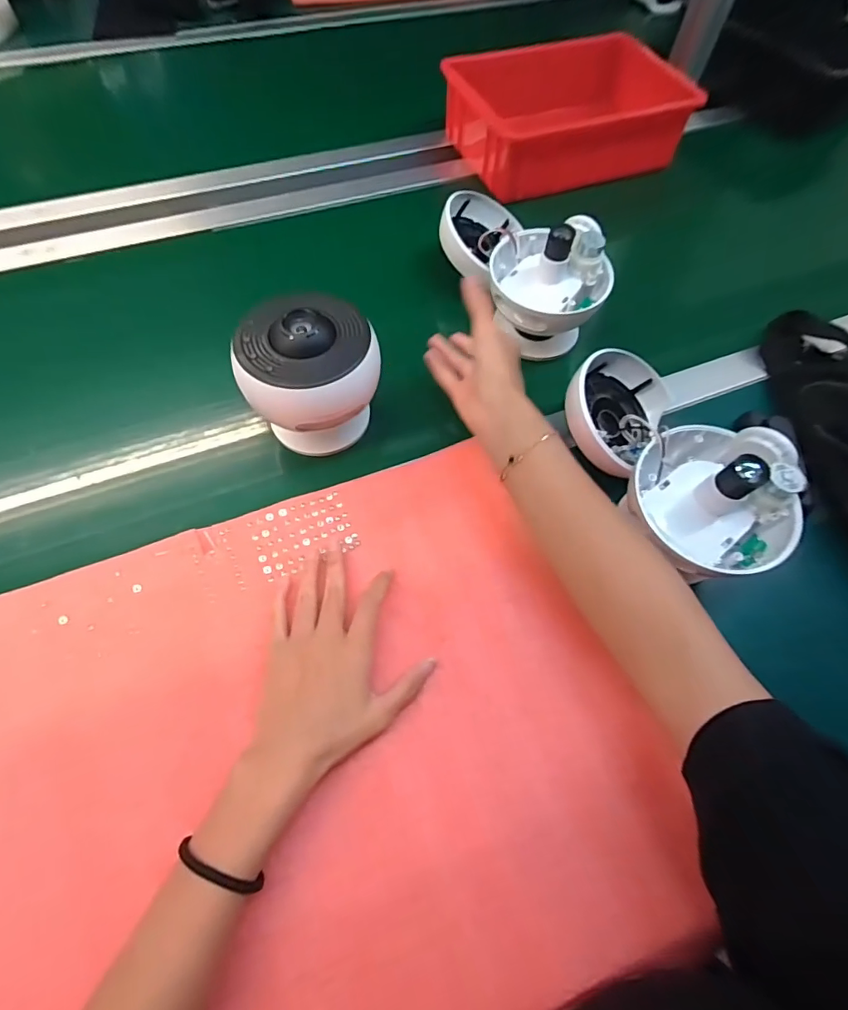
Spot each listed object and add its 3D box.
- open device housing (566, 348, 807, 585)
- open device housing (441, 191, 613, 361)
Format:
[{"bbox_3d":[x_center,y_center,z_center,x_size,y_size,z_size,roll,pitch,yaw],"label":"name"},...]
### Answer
[{"bbox_3d":[0.196,-0.040,0.386,0.116,0.090,0.220,-18,51,-12],"label":"open device housing"},{"bbox_3d":[0.095,-0.261,0.504,0.110,0.120,0.224,-28,65,-15],"label":"open device housing"}]

